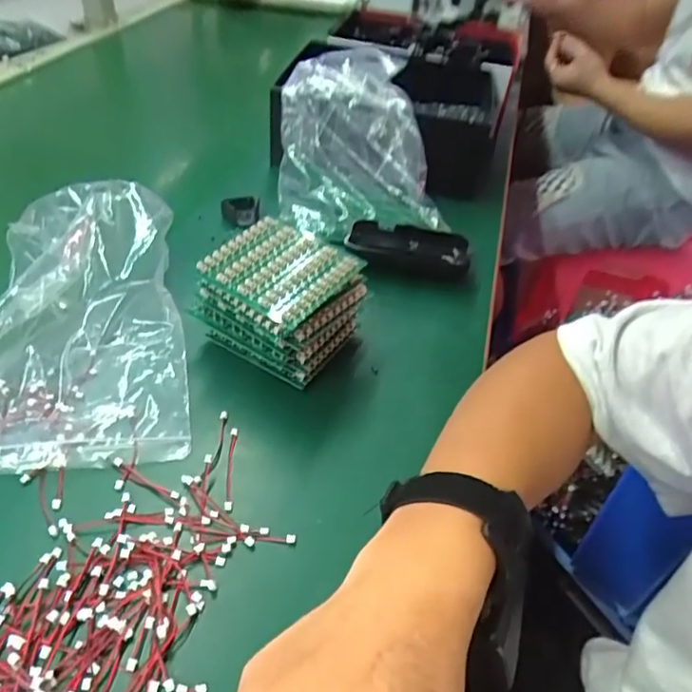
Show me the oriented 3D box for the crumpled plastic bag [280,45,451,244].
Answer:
[{"bbox_3d":[0.001,-0.208,0.568,0.141,0.104,0.187,-6,45,-12],"label":"crumpled plastic bag"}]

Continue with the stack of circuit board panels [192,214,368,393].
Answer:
[{"bbox_3d":[-0.047,-0.029,0.407,0.090,0.080,0.087,30,49,24],"label":"stack of circuit board panels"}]

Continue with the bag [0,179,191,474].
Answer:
[{"bbox_3d":[-0.203,-0.024,0.390,0.174,0.077,0.221,-6,45,-11],"label":"bag"}]

